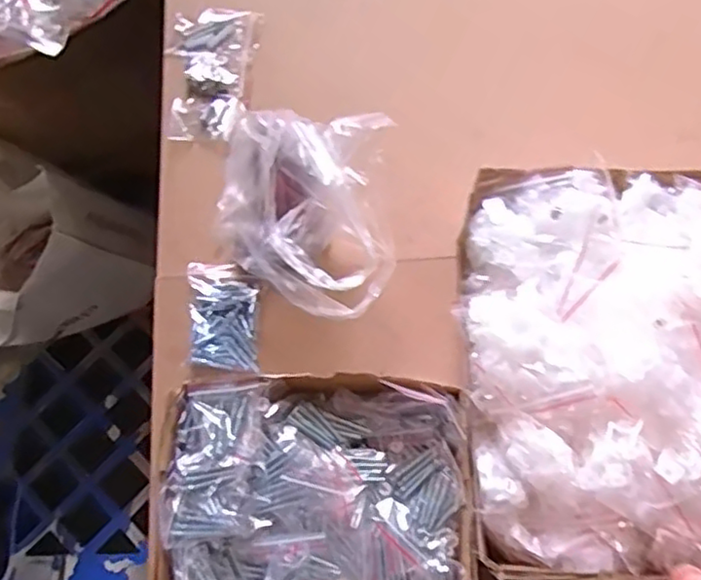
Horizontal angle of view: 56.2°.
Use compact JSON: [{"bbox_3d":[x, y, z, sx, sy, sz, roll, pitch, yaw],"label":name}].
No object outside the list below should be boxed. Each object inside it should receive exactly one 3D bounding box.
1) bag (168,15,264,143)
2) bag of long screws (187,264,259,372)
[{"bbox_3d":[-0.133,-0.212,0.640,0.078,0.017,0.145,0,72,1],"label":"bag"},{"bbox_3d":[-0.108,0.022,0.559,0.057,0.012,0.094,-2,72,0],"label":"bag of long screws"}]

